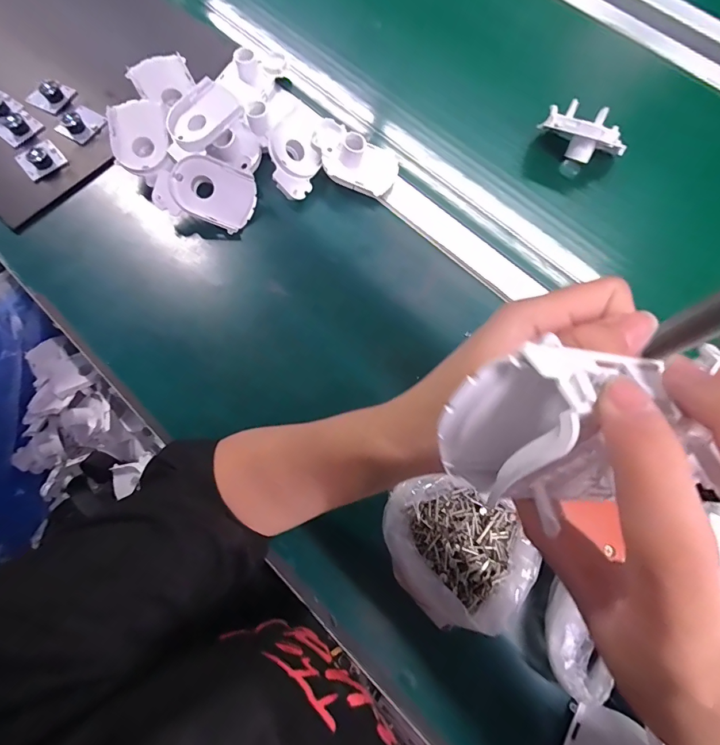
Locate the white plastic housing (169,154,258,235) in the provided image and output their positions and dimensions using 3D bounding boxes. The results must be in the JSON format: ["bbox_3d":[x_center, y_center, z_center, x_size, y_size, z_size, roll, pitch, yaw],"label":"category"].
[{"bbox_3d":[-0.163,-0.201,0.457,0.088,0.025,0.066,18,98,-13],"label":"white plastic housing"}]

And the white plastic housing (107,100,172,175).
[{"bbox_3d":[-0.254,-0.272,0.461,0.064,0.013,0.082,-15,90,-6],"label":"white plastic housing"}]

